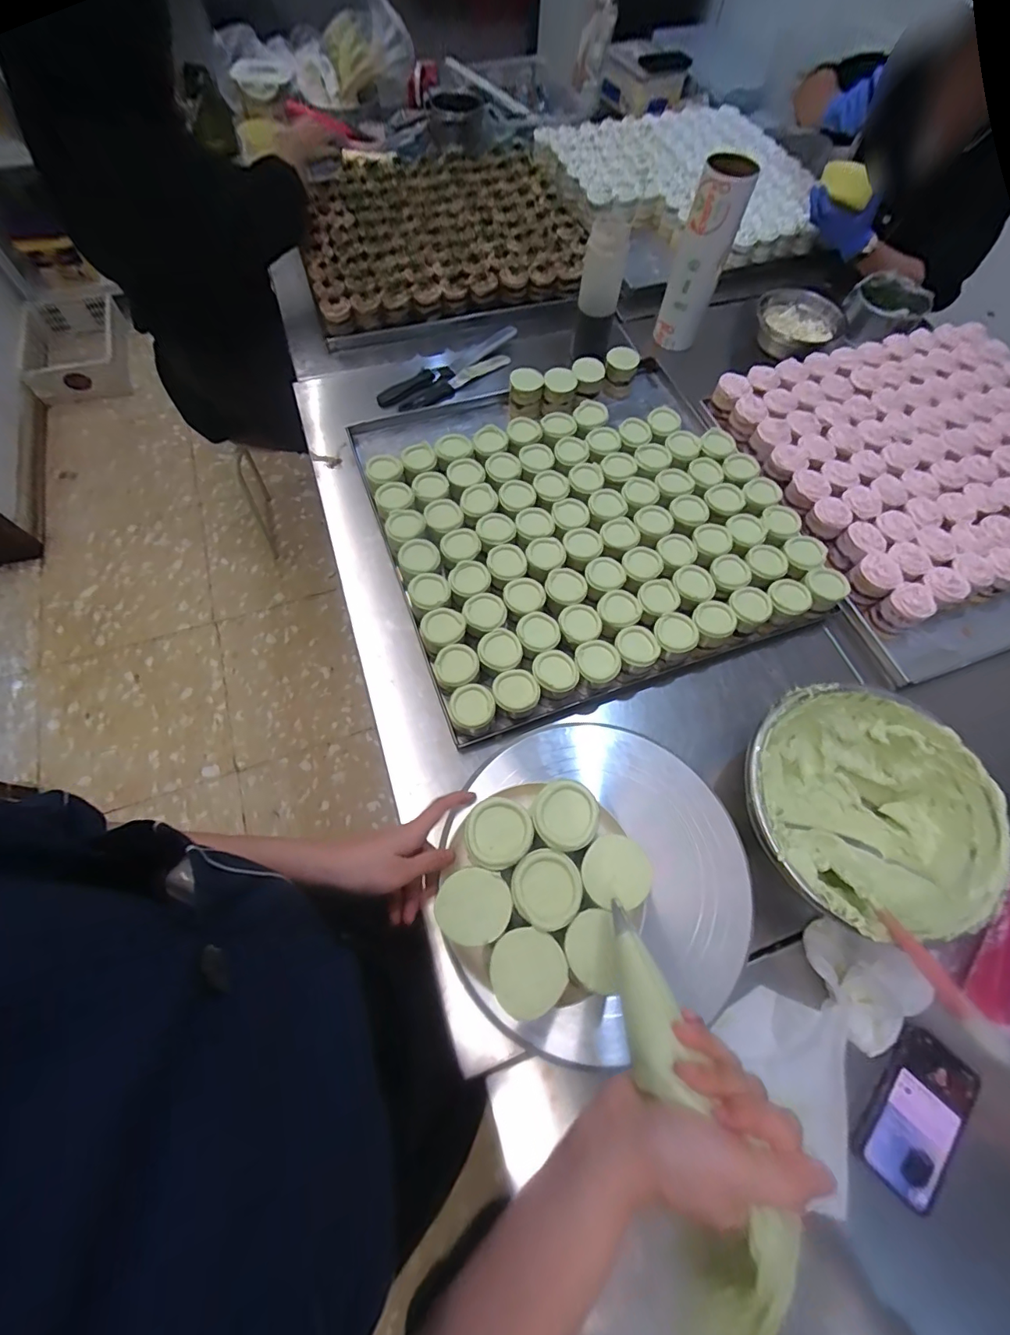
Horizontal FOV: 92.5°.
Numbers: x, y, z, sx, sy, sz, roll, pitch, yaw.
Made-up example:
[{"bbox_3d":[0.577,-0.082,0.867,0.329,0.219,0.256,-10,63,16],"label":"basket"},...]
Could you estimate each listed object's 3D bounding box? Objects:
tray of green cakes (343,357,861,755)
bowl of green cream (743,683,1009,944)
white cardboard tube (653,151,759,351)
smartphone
[{"bbox_3d":[0.107,-0.246,0.761,0.568,0.072,0.595,-19,69,-9],"label":"tray of green cakes"},{"bbox_3d":[0.397,0.160,0.562,0.258,0.104,0.256,0,68,-1],"label":"bowl of green cream"},{"bbox_3d":[0.349,-0.732,0.869,0.089,0.257,0.090,18,68,6],"label":"white cardboard tube"},{"bbox_3d":[0.422,0.455,0.496,0.077,0.016,0.146,39,72,14],"label":"smartphone"}]

